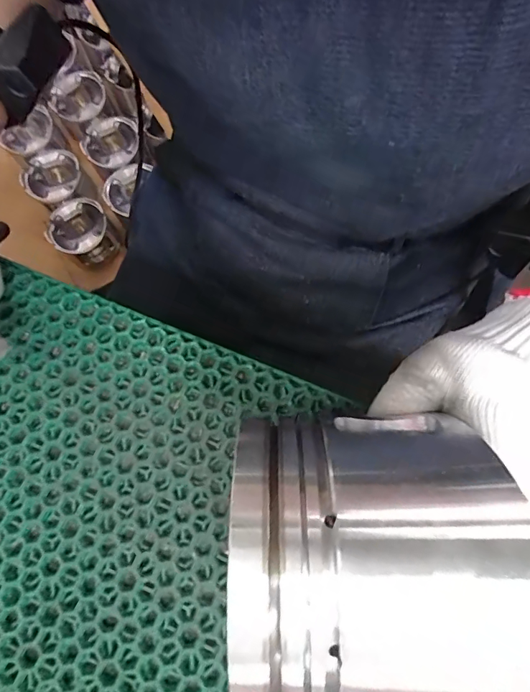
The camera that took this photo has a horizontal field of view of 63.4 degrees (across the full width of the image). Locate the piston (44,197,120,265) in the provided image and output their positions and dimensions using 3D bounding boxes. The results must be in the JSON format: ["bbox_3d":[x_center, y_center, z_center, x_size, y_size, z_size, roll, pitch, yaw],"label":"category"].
[{"bbox_3d":[-0.358,-0.223,0.838,0.105,0.083,0.108,-1,77,3],"label":"piston"}]

